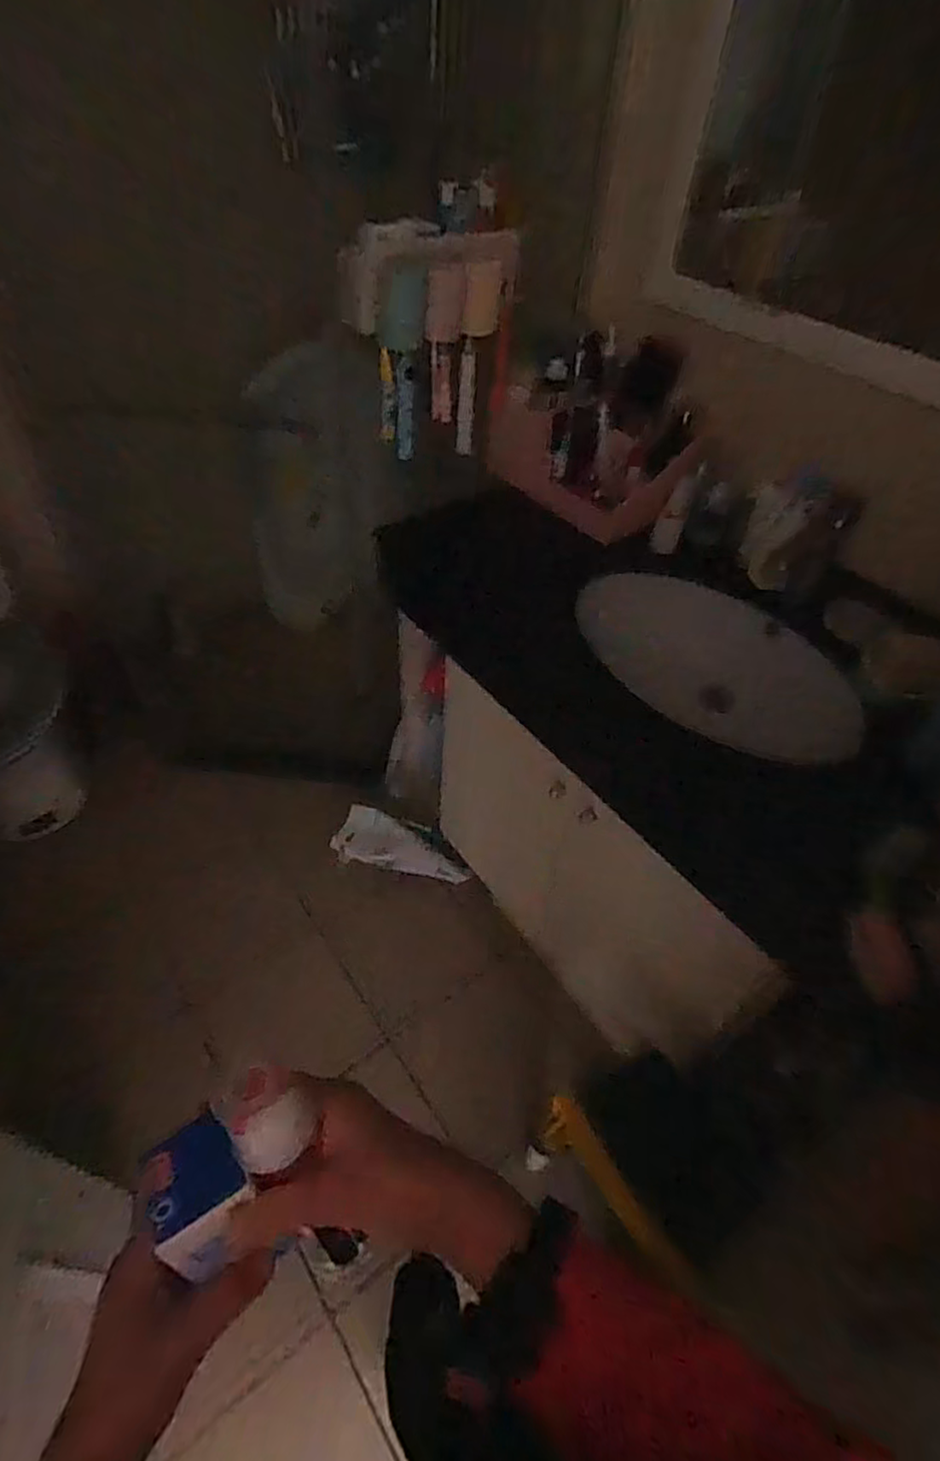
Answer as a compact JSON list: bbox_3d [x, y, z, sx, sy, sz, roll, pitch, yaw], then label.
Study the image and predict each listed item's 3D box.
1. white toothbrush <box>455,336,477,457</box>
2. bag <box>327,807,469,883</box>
[{"bbox_3d":[-0.005,-0.563,1.114,0.025,0.185,0.025,11,48,4],"label":"white toothbrush"},{"bbox_3d":[-0.156,0.270,1.497,0.311,0.122,0.111,7,48,1],"label":"bag"}]

